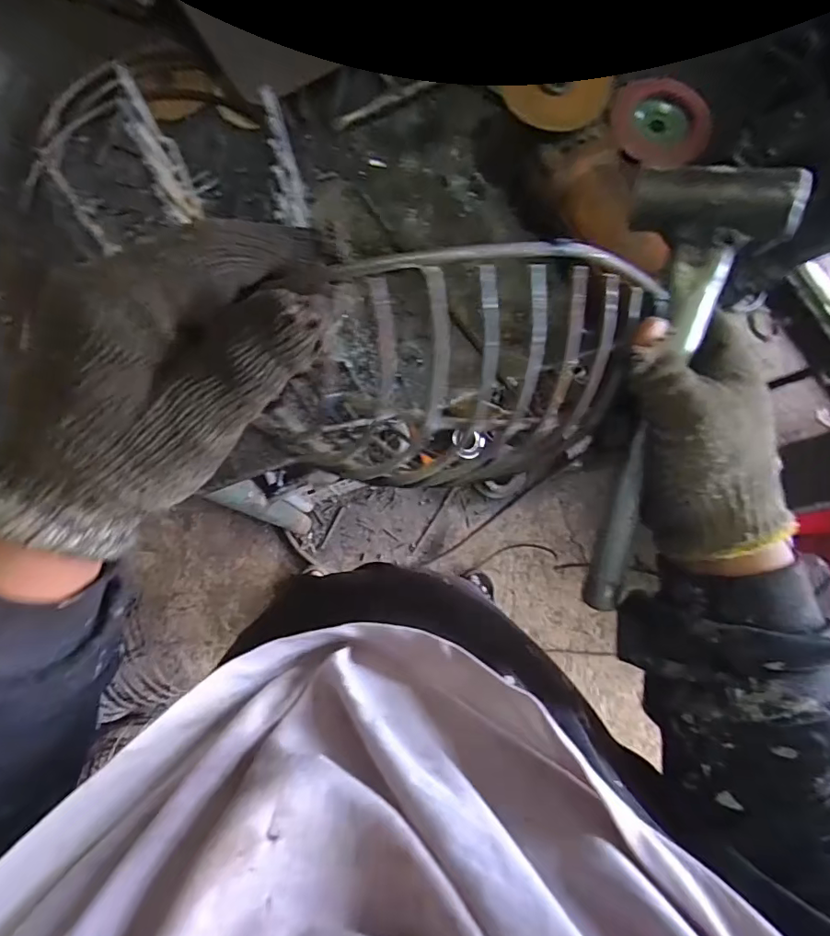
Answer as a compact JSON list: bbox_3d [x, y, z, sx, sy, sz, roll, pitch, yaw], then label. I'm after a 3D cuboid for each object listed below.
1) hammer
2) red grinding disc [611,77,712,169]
[{"bbox_3d":[0.125,-0.026,0.278,0.064,0.028,0.239,8,111,-1],"label":"hammer"},{"bbox_3d":[0.232,-0.327,0.484,0.091,0.013,0.083,0,81,-2],"label":"red grinding disc"}]

